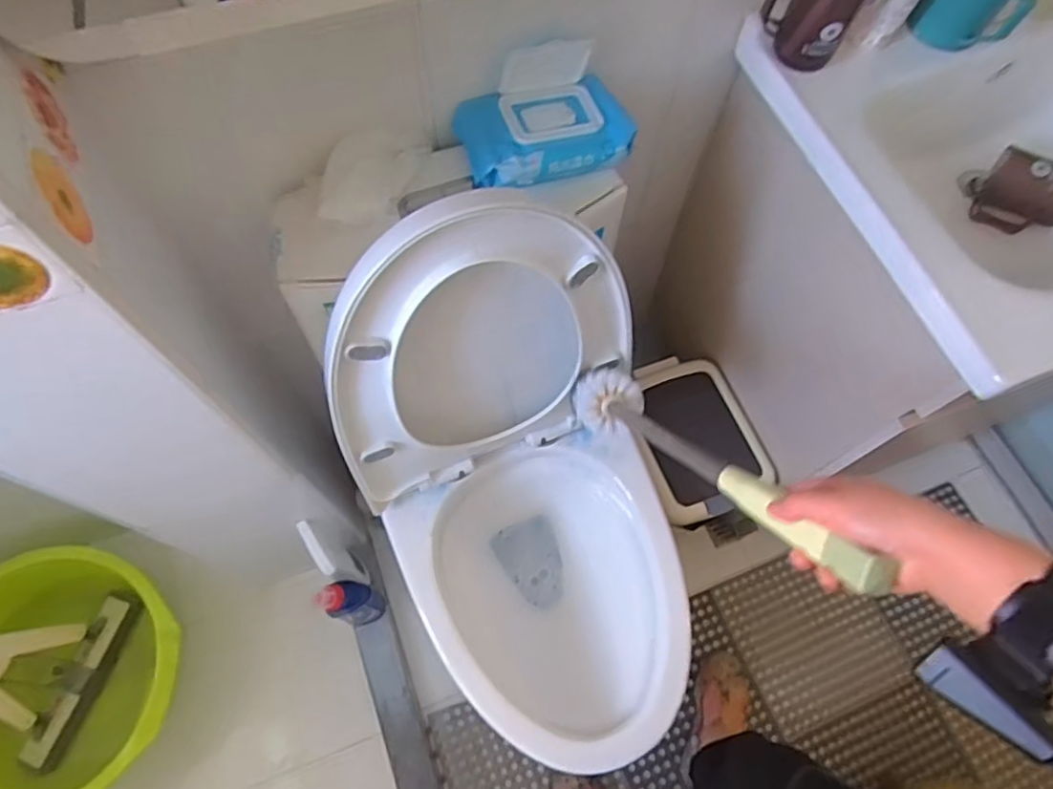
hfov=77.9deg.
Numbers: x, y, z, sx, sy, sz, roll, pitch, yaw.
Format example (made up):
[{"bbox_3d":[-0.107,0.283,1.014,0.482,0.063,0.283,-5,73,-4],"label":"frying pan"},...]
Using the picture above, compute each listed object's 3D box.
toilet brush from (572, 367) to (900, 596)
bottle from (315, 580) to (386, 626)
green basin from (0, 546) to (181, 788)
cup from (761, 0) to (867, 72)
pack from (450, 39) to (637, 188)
[{"bbox_3d":[0.153,0.055,0.607,0.068,0.456,0.059,-20,109,-10],"label":"toilet brush"},{"bbox_3d":[-0.287,0.351,1.094,0.050,0.251,0.065,28,68,11],"label":"bottle"},{"bbox_3d":[-0.744,0.462,1.067,0.363,0.237,0.368,1,66,-1],"label":"green basin"},{"bbox_3d":[0.295,-0.399,0.671,0.089,0.088,0.070,28,68,11],"label":"cup"},{"bbox_3d":[0.021,-0.282,0.655,0.169,0.075,0.100,-15,67,-8],"label":"pack"}]

